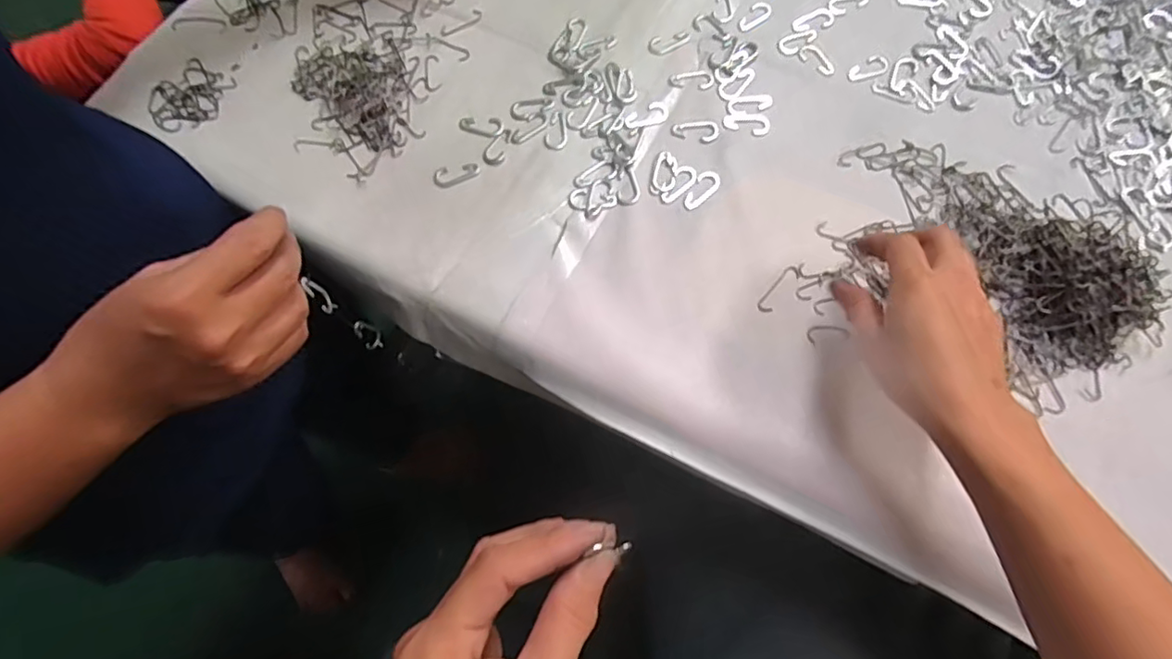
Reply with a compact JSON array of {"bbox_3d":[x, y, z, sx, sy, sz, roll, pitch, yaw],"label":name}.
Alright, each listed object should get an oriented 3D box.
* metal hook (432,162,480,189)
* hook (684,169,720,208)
[{"bbox_3d":[-0.104,-0.126,0.475,0.037,0.004,0.019,-20,68,-5],"label":"metal hook"},{"bbox_3d":[0.090,-0.109,0.459,0.016,0.004,0.038,34,74,15],"label":"hook"}]

